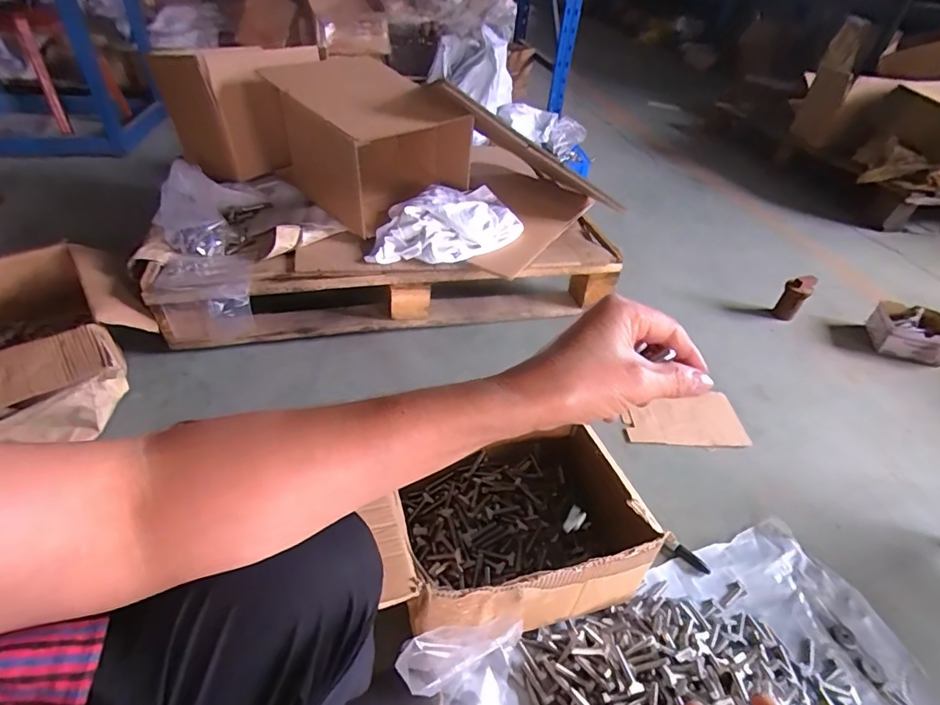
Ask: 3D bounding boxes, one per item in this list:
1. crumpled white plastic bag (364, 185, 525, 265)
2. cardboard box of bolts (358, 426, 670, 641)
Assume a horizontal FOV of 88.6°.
[{"bbox_3d":[-0.057,-0.311,1.145,0.422,0.075,0.228,-20,46,-32],"label":"crumpled white plastic bag"},{"bbox_3d":[0.068,0.234,0.697,0.353,0.159,0.254,-5,40,-18],"label":"cardboard box of bolts"}]

